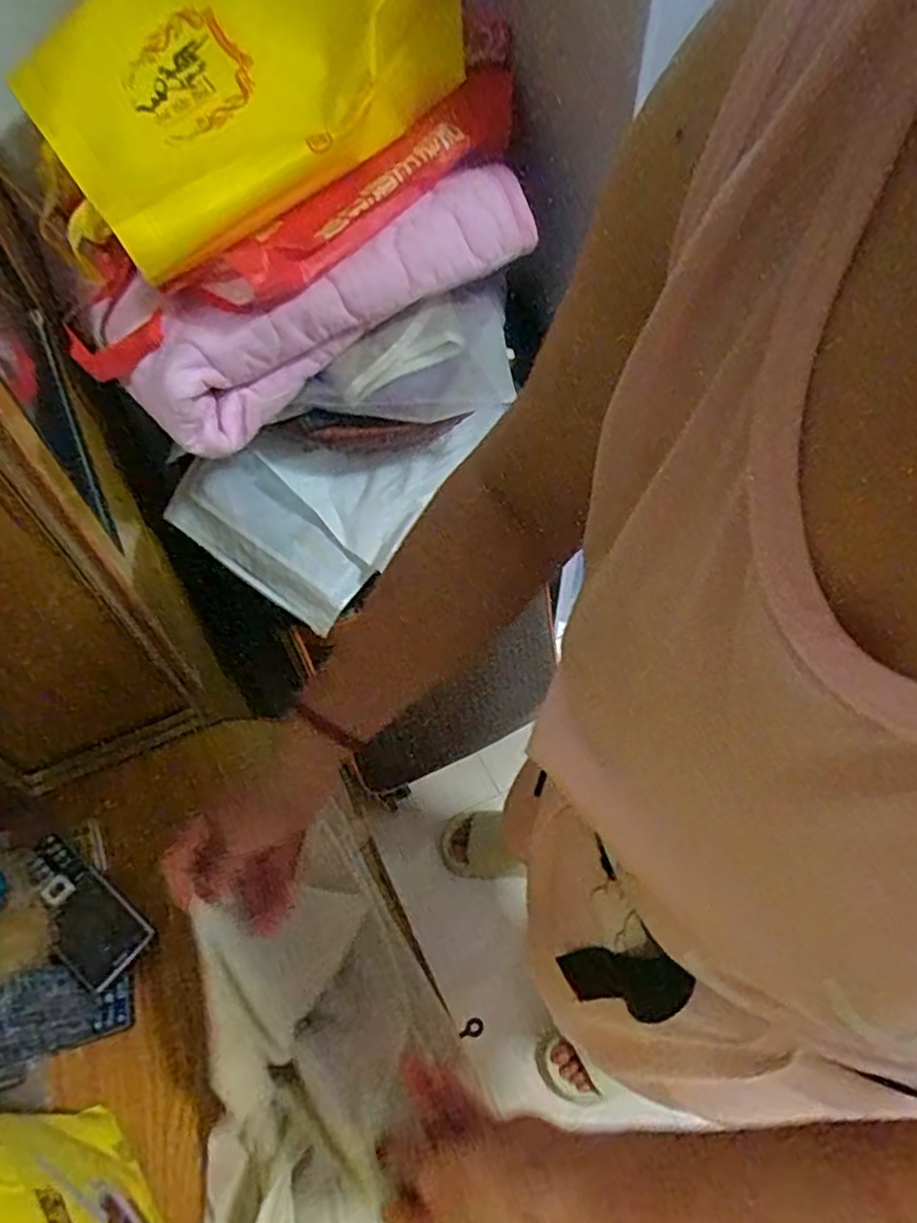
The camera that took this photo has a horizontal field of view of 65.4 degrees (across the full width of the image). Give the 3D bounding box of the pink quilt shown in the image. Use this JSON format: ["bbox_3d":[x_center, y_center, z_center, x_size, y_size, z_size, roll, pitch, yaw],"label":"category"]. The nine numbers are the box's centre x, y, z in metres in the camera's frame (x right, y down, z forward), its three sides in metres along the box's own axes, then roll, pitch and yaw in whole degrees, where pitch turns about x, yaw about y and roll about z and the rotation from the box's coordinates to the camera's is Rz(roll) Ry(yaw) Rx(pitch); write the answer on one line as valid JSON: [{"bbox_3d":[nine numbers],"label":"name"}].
[{"bbox_3d":[-0.153,-0.346,0.760,0.452,0.126,0.215,-27,60,0],"label":"pink quilt"}]

